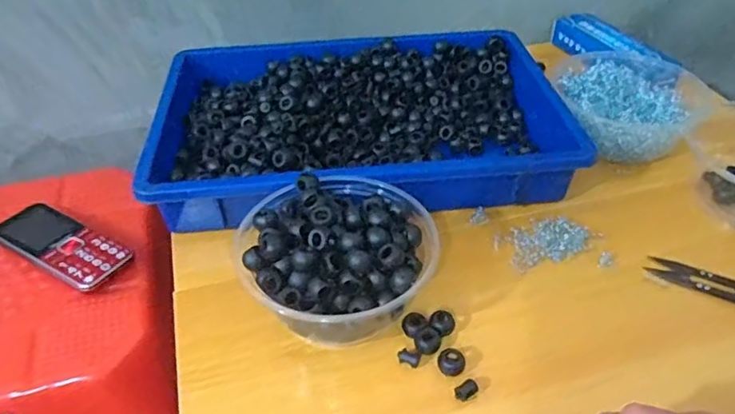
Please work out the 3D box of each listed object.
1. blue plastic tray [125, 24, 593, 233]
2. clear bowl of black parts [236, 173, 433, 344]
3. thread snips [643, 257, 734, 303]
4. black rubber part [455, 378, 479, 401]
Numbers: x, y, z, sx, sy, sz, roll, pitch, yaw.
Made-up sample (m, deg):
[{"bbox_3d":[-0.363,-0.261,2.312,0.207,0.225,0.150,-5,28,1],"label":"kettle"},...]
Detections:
[{"bbox_3d":[-0.008,-0.081,0.552,0.363,0.061,0.267,-4,40,-4],"label":"blue plastic tray"},{"bbox_3d":[-0.021,0.037,0.405,0.123,0.069,0.121,0,40,0],"label":"clear bowl of black parts"},{"bbox_3d":[0.261,0.059,0.426,0.101,0.014,0.024,23,46,26],"label":"thread snips"},{"bbox_3d":[0.062,0.116,0.368,0.014,0.008,0.010,-21,45,-23],"label":"black rubber part"}]

